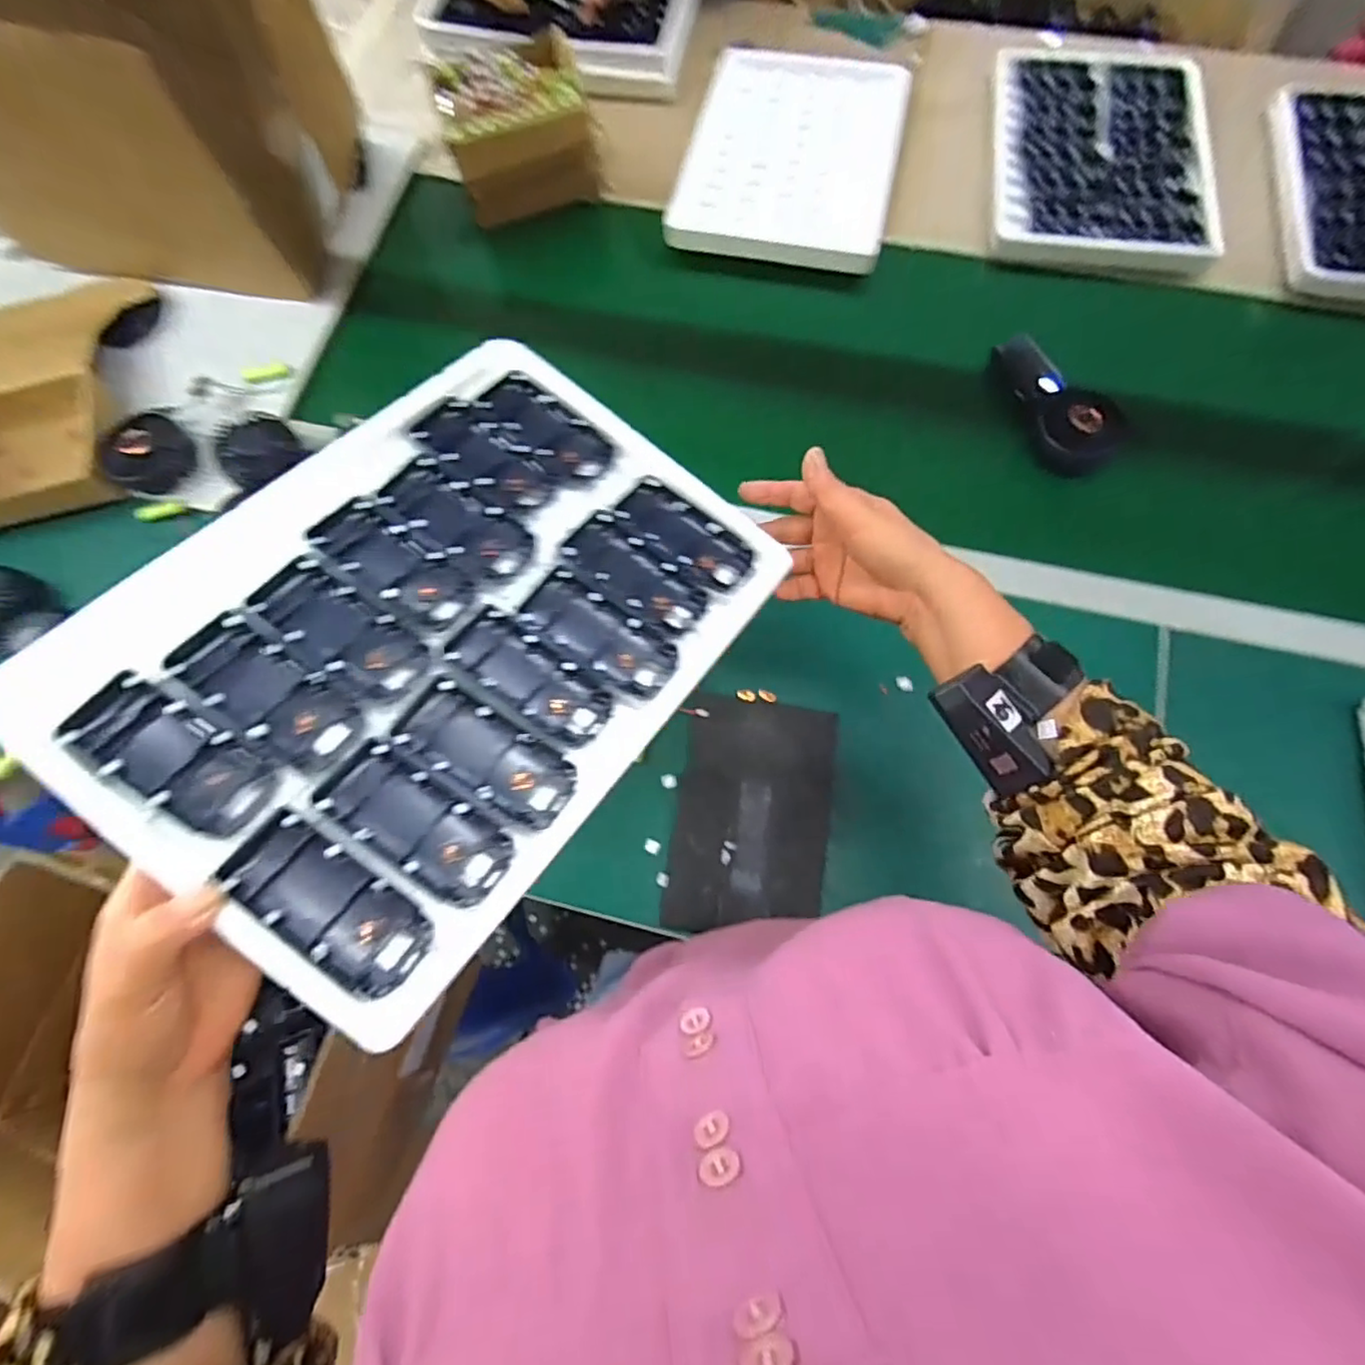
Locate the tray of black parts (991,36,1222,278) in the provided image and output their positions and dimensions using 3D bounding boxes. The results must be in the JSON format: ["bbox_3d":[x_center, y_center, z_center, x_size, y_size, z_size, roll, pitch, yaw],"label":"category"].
[{"bbox_3d":[0.503,-0.652,0.790,0.233,0.035,0.353,7,73,4],"label":"tray of black parts"}]

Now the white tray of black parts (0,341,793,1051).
[{"bbox_3d":[-0.124,-0.034,0.362,0.247,0.018,0.348,37,63,1],"label":"white tray of black parts"}]

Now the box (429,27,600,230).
[{"bbox_3d":[-0.193,-0.652,0.779,0.163,0.130,0.126,-21,73,-5],"label":"box"}]

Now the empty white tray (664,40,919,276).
[{"bbox_3d":[0.140,-0.658,0.811,0.253,0.038,0.322,13,73,5],"label":"empty white tray"}]

